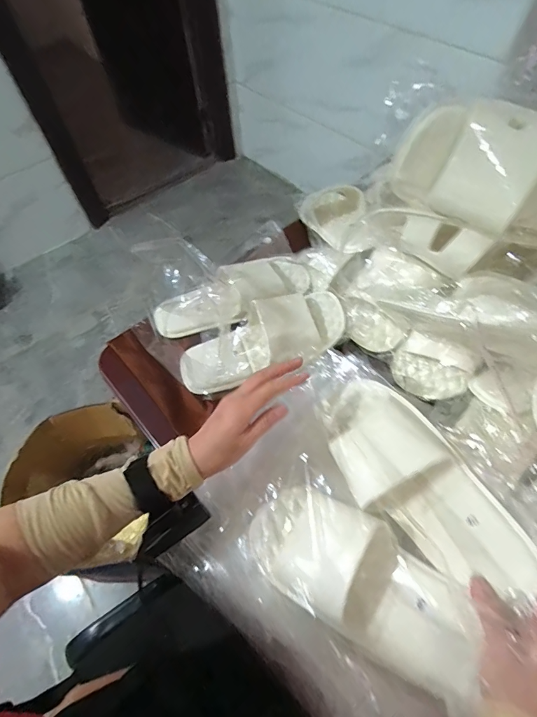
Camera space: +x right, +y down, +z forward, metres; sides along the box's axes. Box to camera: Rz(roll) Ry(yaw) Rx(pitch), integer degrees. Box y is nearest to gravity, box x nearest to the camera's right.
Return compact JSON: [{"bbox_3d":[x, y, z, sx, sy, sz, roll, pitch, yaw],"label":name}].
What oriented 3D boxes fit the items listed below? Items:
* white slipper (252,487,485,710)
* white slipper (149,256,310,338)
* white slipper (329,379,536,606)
[{"bbox_3d":[0.092,0.213,0.369,0.236,0.061,0.104,27,63,23],"label":"white slipper"},{"bbox_3d":[-0.057,-0.098,0.595,0.258,0.086,0.093,-18,60,-9],"label":"white slipper"},{"bbox_3d":[0.159,0.137,0.411,0.111,0.055,0.260,-33,64,-17],"label":"white slipper"}]

